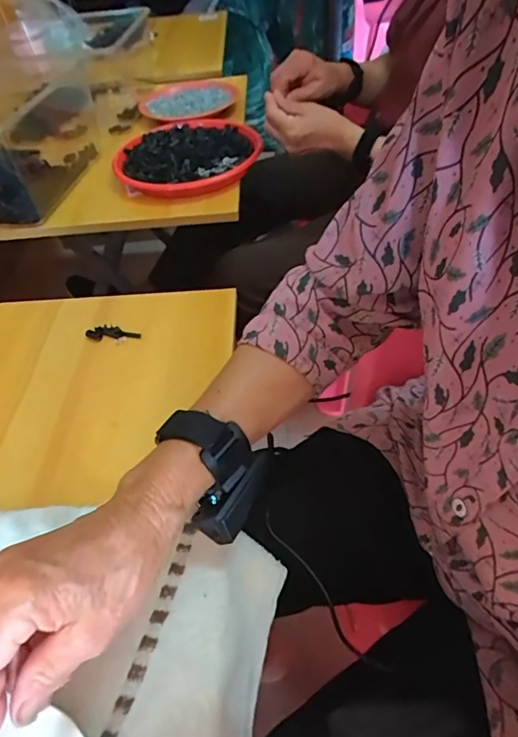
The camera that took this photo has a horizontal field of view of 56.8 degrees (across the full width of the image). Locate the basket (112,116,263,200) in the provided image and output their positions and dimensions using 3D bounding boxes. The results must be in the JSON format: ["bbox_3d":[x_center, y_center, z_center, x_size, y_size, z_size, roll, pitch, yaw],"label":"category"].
[{"bbox_3d":[-0.106,-0.352,0.781,0.240,0.033,0.220,-2,48,2],"label":"basket"}]

